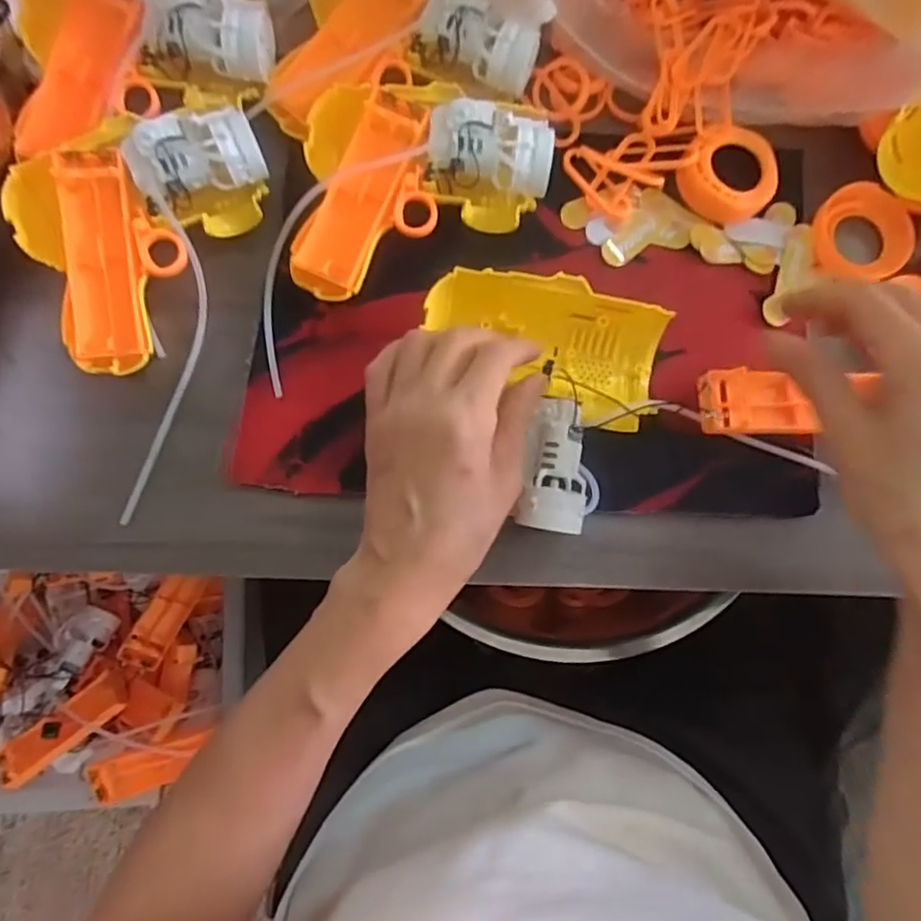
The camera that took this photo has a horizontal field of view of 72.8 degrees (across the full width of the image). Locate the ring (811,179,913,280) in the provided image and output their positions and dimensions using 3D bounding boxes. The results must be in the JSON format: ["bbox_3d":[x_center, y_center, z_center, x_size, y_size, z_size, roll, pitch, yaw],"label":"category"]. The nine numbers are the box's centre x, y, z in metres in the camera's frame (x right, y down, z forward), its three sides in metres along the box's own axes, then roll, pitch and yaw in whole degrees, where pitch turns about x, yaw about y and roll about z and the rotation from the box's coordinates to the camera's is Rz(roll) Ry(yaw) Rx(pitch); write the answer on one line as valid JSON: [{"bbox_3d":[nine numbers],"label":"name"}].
[{"bbox_3d":[0.239,-0.134,0.374,0.057,0.015,0.055,0,80,-2],"label":"ring"}]

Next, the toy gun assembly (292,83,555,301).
[{"bbox_3d":[-0.021,-0.149,0.343,0.132,0.033,0.116,3,80,-2],"label":"toy gun assembly"}]

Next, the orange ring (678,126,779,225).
[{"bbox_3d":[0.160,-0.169,0.369,0.056,0.012,0.053,0,80,-2],"label":"orange ring"}]

